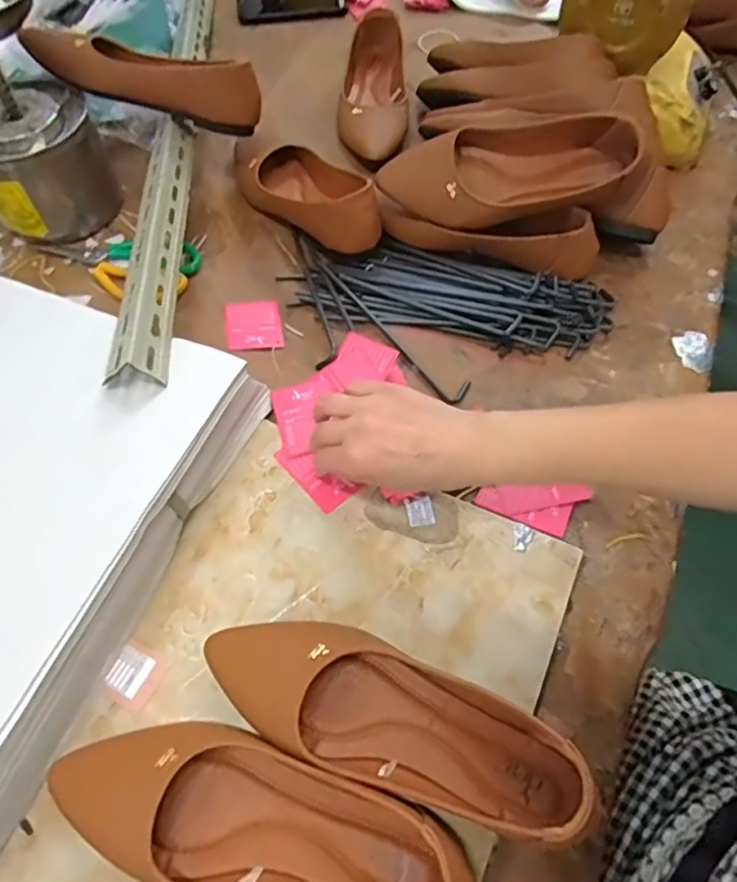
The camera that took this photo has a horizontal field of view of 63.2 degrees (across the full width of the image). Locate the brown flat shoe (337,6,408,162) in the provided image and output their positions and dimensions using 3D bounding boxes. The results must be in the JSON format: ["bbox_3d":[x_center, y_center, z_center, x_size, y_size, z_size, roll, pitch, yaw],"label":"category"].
[{"bbox_3d":[0.008,-0.449,0.767,0.085,0.060,0.241,3,60,2],"label":"brown flat shoe"}]

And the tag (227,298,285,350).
[{"bbox_3d":[-0.116,-0.119,0.611,0.054,0.004,0.071,-4,54,-13],"label":"tag"}]

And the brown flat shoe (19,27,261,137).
[{"bbox_3d":[-0.241,-0.392,0.651,0.244,0.079,0.067,11,61,7],"label":"brown flat shoe"}]

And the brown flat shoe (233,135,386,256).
[{"bbox_3d":[-0.073,-0.290,0.682,0.104,0.056,0.250,-31,54,-17],"label":"brown flat shoe"}]

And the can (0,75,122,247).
[{"bbox_3d":[-0.359,-0.310,0.650,0.130,0.110,0.130,1,61,-2],"label":"can"}]

